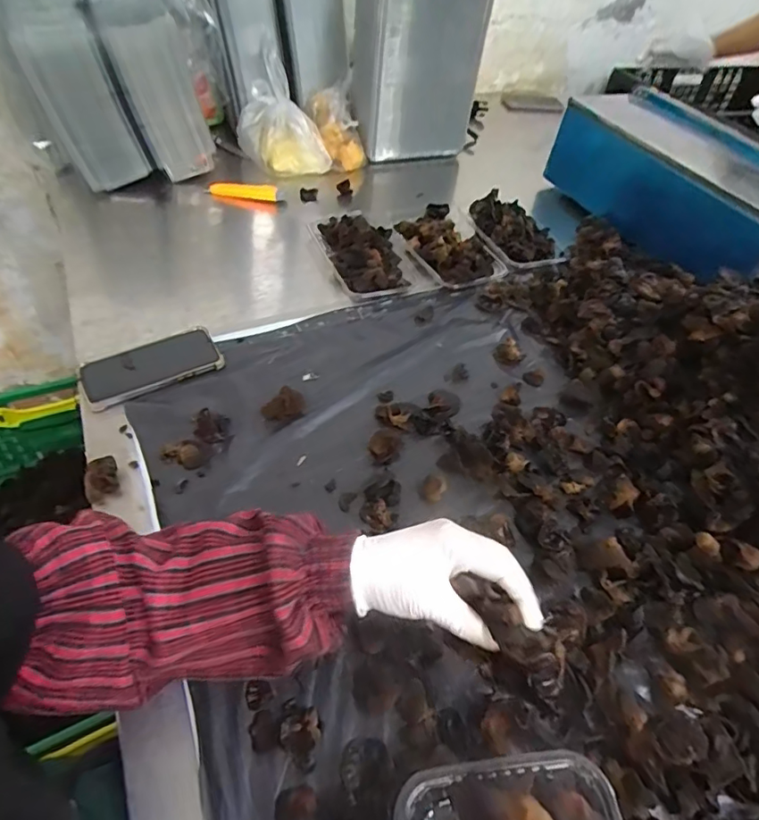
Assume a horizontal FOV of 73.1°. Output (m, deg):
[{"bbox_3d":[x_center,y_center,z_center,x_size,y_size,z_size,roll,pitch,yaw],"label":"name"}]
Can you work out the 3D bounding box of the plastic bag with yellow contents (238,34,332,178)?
[{"bbox_3d":[-0.184,-0.550,0.962,0.163,0.160,0.154,-6,51,-11],"label":"plastic bag with yellow contents"}]

